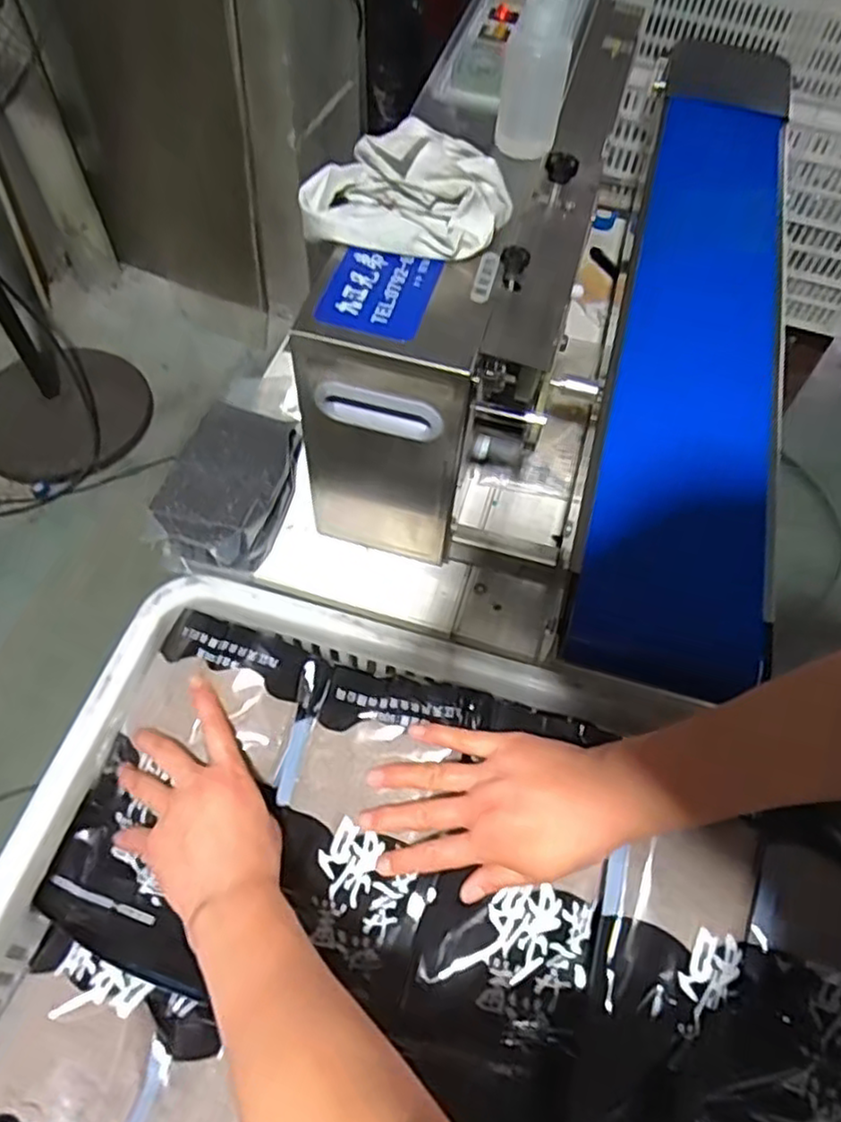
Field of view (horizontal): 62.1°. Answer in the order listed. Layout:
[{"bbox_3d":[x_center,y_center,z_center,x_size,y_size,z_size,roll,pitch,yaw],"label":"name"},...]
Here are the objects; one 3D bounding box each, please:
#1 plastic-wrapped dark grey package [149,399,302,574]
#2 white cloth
[{"bbox_3d":[-0.185,-0.071,0.687,0.105,0.067,0.163,13,59,5],"label":"plastic-wrapped dark grey package"},{"bbox_3d":[-0.011,-0.283,0.519,0.158,0.062,0.086,10,59,3],"label":"white cloth"}]

